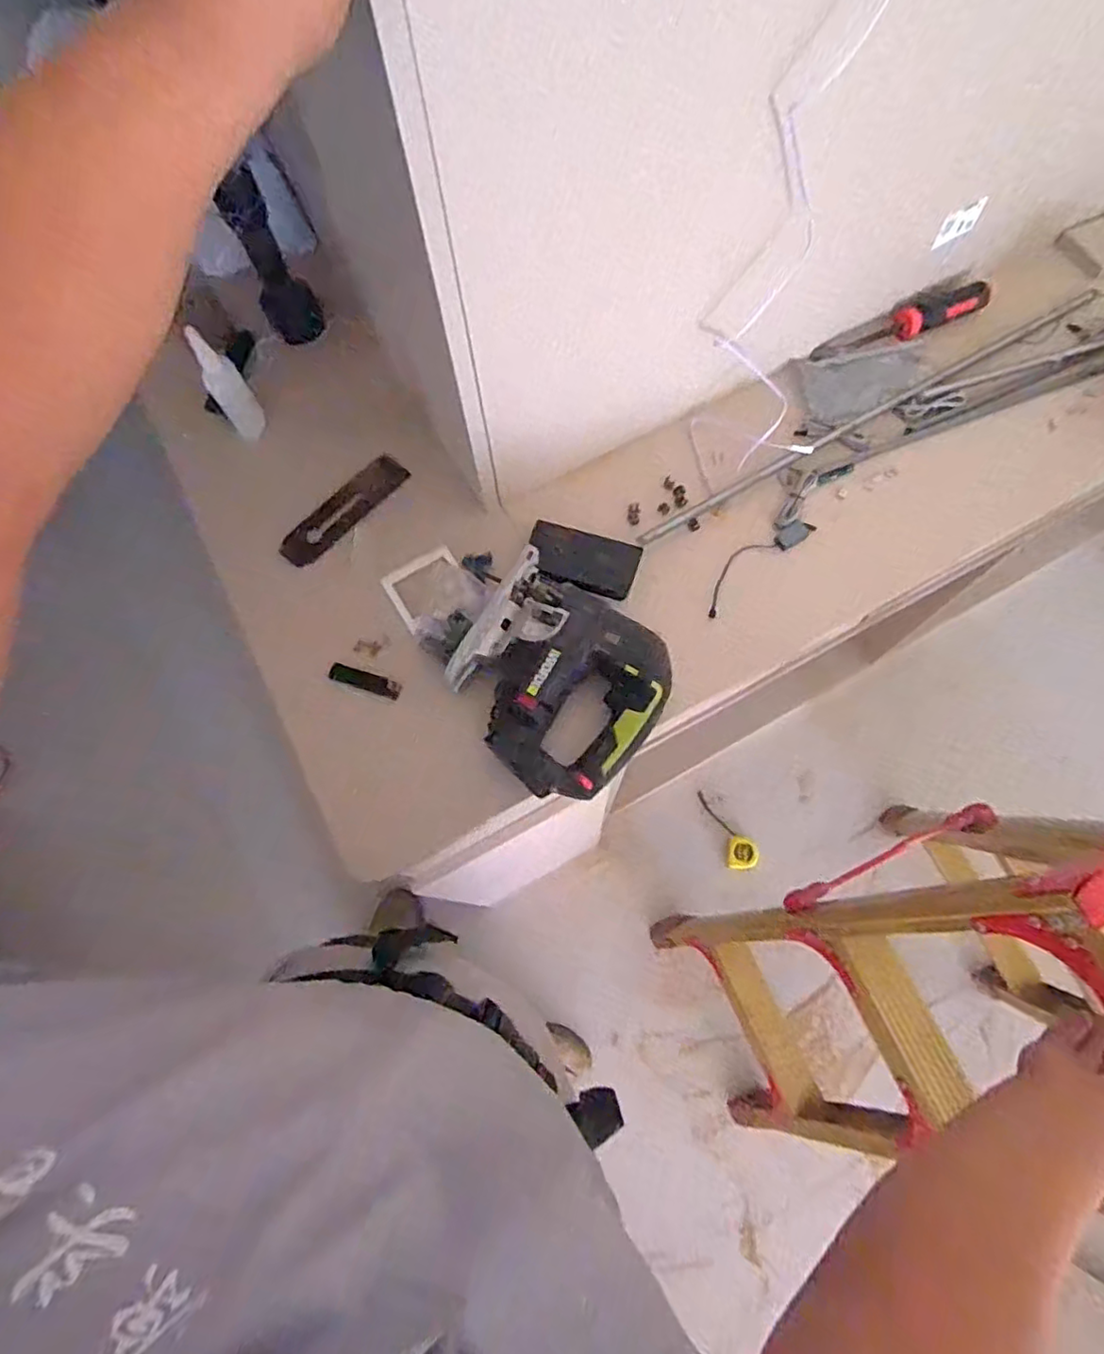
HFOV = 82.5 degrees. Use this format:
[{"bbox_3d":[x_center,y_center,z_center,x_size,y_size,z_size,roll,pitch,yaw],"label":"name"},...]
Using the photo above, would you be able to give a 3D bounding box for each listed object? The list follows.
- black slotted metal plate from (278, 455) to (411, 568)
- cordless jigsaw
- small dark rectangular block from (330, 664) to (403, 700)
[{"bbox_3d":[-0.252,-0.202,0.762,0.058,0.006,0.175,41,79,19],"label":"black slotted metal plate"},{"bbox_3d":[0.002,0.004,0.640,0.218,0.068,0.190,41,76,15],"label":"cordless jigsaw"},{"bbox_3d":[-0.201,0.004,0.678,0.080,0.014,0.019,16,71,8],"label":"small dark rectangular block"}]

